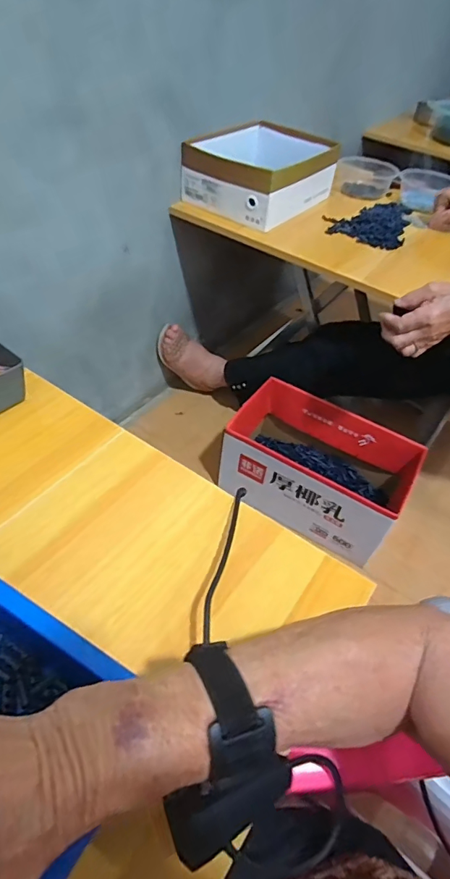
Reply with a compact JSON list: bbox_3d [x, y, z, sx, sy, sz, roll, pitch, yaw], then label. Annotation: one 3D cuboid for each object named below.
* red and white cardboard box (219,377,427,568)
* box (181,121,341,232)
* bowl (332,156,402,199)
[{"bbox_3d":[0.200,0.065,1.006,0.374,0.194,0.225,27,50,18],"label":"red and white cardboard box"},{"bbox_3d":[0.086,-0.571,0.966,0.222,0.105,0.314,28,50,18],"label":"box"},{"bbox_3d":[0.343,-0.650,1.106,0.139,0.058,0.146,13,47,5],"label":"bowl"}]

